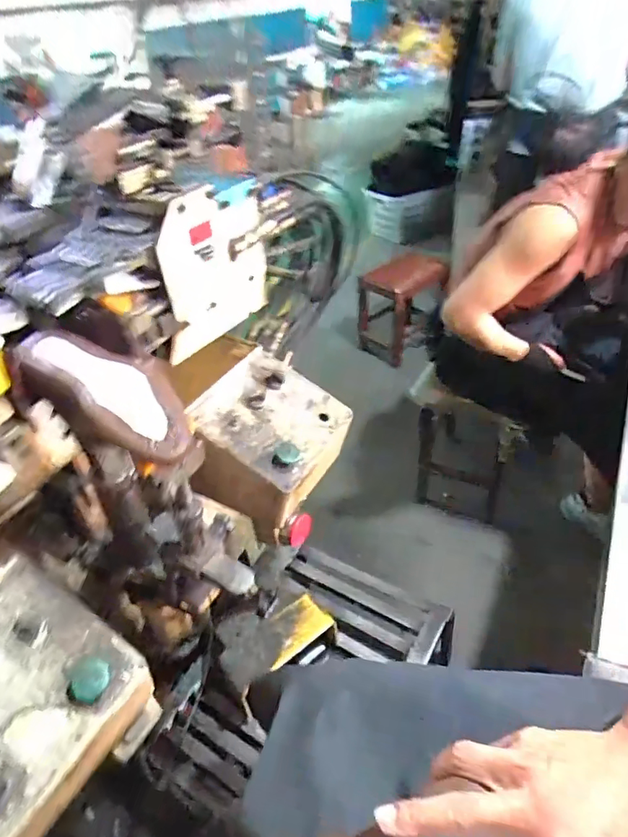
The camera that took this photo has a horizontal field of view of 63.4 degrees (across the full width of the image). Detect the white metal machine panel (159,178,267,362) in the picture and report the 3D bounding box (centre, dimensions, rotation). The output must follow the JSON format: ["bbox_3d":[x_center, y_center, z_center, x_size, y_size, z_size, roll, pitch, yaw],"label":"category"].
[{"bbox_3d":[-0.142,-0.224,0.739,0.026,0.201,0.221,15,44,26],"label":"white metal machine panel"}]

